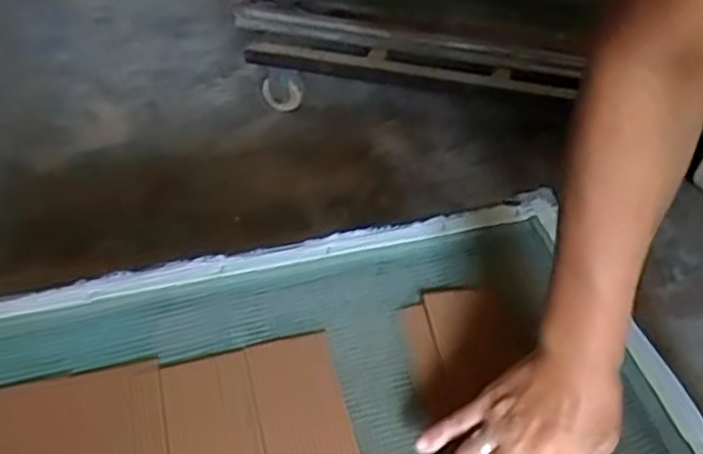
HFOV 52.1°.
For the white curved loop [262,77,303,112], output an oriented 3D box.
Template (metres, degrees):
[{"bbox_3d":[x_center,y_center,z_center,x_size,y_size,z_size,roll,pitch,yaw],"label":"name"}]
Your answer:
[{"bbox_3d":[-0.162,-0.311,1.698,0.091,0.084,0.027,-2,44,-2],"label":"white curved loop"}]

